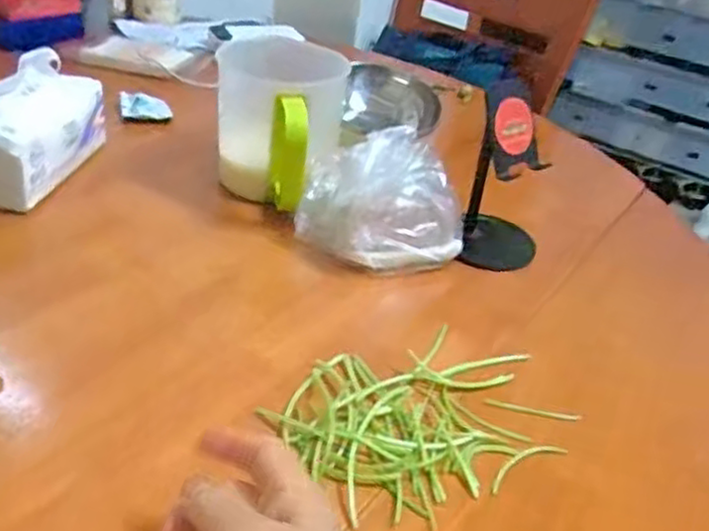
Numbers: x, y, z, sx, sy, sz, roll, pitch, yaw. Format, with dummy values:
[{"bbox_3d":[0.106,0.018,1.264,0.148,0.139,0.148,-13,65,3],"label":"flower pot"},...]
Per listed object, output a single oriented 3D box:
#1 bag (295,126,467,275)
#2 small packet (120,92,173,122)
[{"bbox_3d":[0.022,-0.064,0.635,0.137,0.100,0.090,25,37,24],"label":"bag"},{"bbox_3d":[-0.258,-0.196,0.871,0.061,0.017,0.051,-3,35,-15],"label":"small packet"}]

